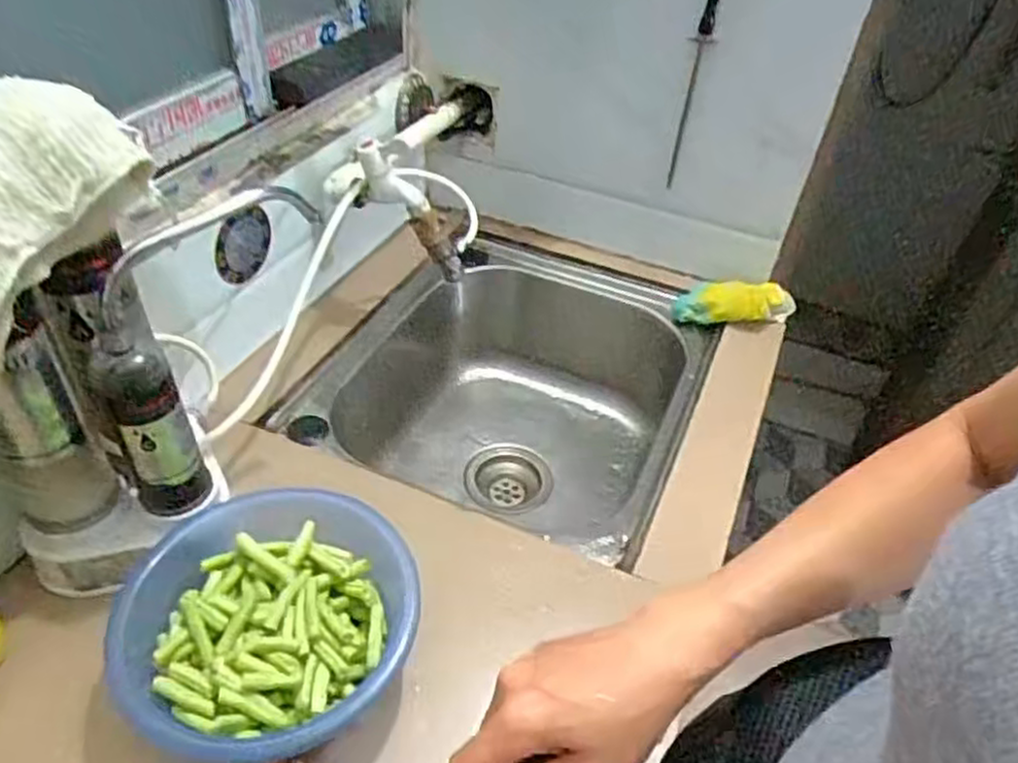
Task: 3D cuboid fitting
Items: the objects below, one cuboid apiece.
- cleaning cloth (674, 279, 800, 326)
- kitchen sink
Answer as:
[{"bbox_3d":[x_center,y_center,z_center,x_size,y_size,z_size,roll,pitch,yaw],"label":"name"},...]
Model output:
[{"bbox_3d":[0.260,-0.094,0.867,0.134,0.044,0.042,-2,40,16],"label":"cleaning cloth"},{"bbox_3d":[0.005,0.042,0.878,0.369,0.214,0.425,19,43,14],"label":"kitchen sink"}]

